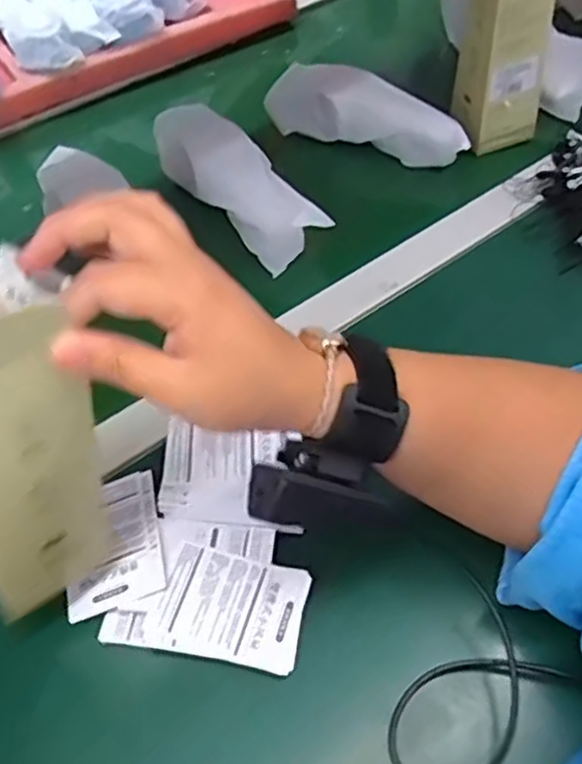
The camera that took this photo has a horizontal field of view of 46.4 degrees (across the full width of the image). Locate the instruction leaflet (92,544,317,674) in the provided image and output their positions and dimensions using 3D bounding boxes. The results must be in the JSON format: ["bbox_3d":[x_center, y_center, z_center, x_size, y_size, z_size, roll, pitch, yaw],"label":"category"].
[{"bbox_3d":[-0.048,0.127,0.391,0.110,0.009,0.059,8,59,7],"label":"instruction leaflet"}]

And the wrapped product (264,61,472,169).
[{"bbox_3d":[0.071,-0.253,0.647,0.189,0.057,0.047,25,58,21],"label":"wrapped product"}]

